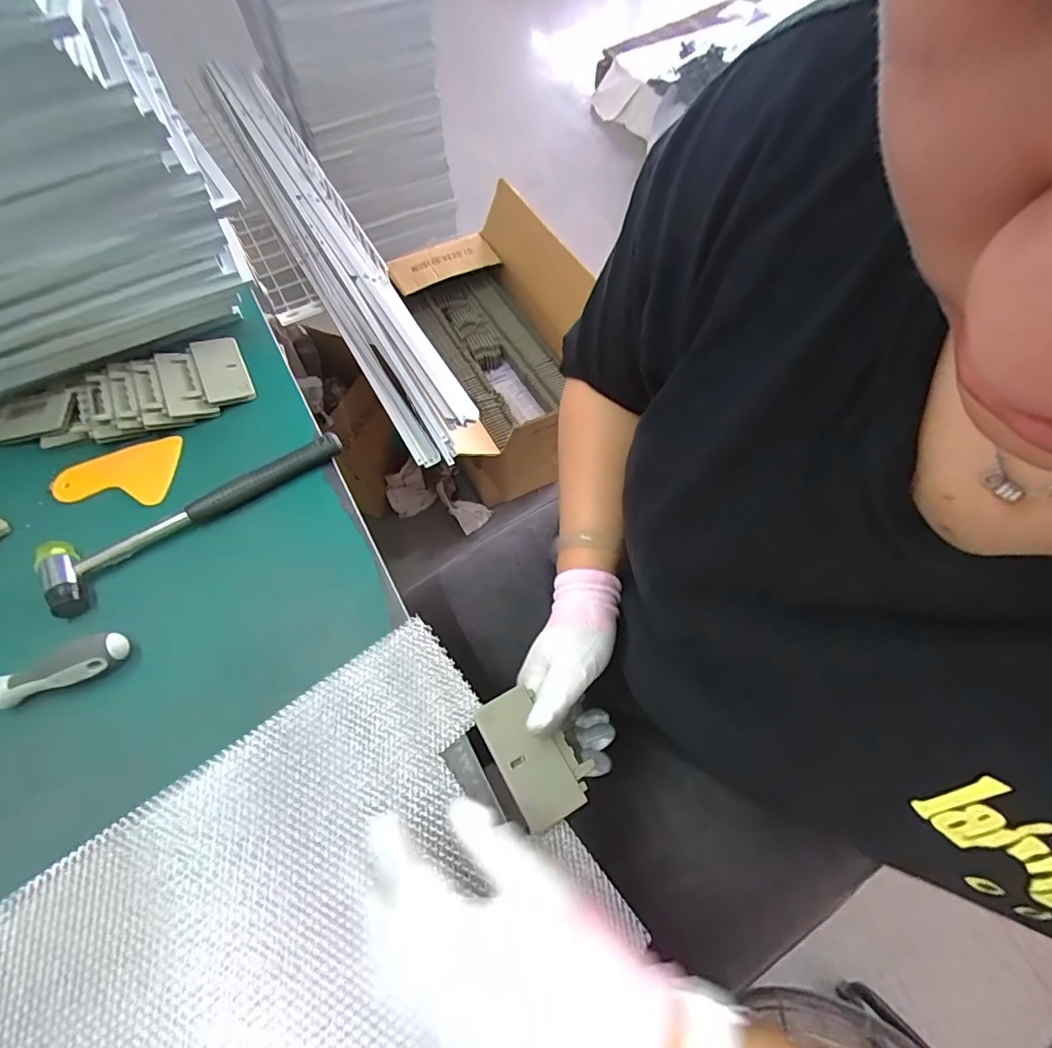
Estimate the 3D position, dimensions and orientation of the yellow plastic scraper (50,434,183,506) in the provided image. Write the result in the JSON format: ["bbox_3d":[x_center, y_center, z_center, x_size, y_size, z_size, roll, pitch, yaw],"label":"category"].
[{"bbox_3d":[-0.363,-0.046,0.460,0.104,0.004,0.066,-7,62,-3],"label":"yellow plastic scraper"}]

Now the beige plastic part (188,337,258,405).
[{"bbox_3d":[-0.296,-0.151,0.506,0.042,0.012,0.083,-17,64,-29],"label":"beige plastic part"}]

